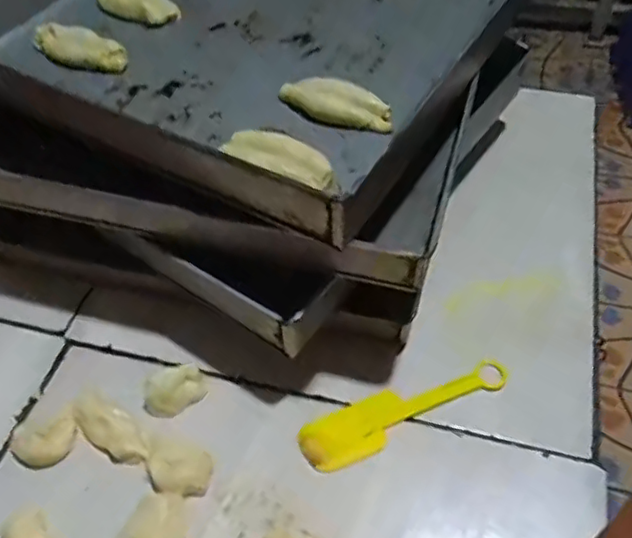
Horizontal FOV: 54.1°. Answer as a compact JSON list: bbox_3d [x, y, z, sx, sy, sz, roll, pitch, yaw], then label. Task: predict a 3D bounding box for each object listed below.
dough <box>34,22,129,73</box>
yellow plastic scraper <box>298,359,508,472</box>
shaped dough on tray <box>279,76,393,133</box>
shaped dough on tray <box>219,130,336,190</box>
[{"bbox_3d":[-0.232,-0.216,0.608,0.109,0.020,0.047,25,58,22],"label":"dough"},{"bbox_3d":[0.077,0.119,0.538,0.188,0.011,0.047,-22,54,-13],"label":"yellow plastic scraper"},{"bbox_3d":[0.018,-0.144,0.534,0.100,0.022,0.034,24,58,22],"label":"shaped dough on tray"},{"bbox_3d":[-0.029,-0.090,0.501,0.094,0.018,0.043,28,59,24],"label":"shaped dough on tray"}]

